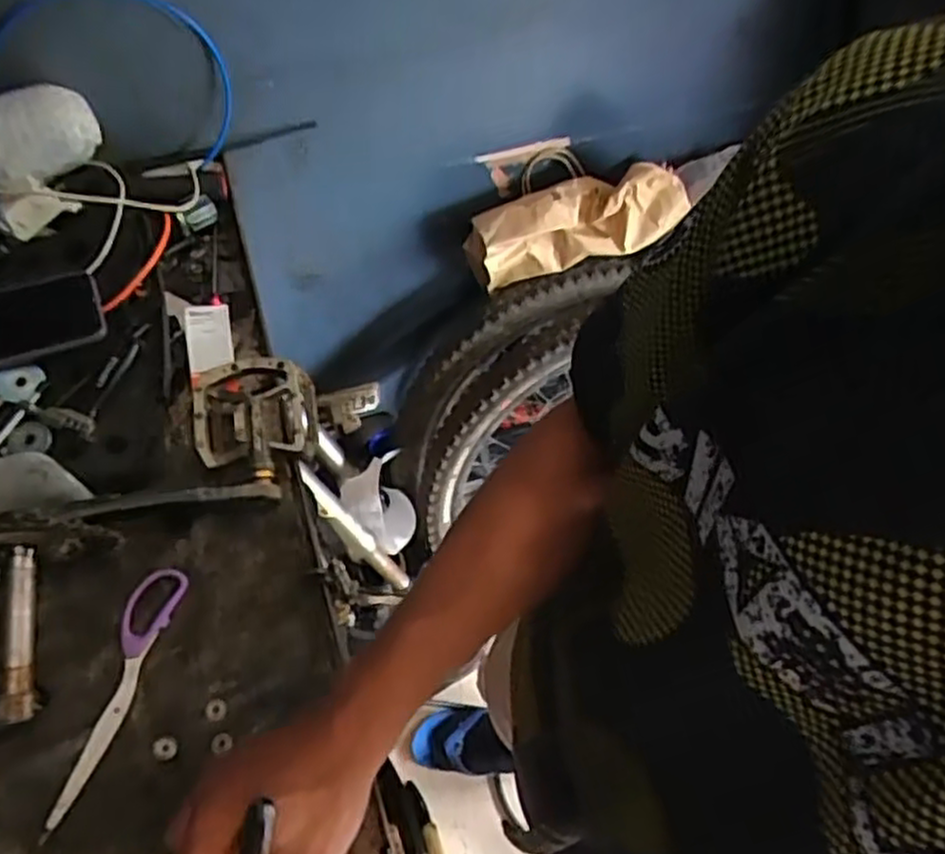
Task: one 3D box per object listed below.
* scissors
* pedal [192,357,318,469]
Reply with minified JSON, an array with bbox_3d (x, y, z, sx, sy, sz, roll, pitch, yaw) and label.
[{"bbox_3d":[-0.271,0.194,0.561,0.036,0.008,0.192,16,59,5],"label":"scissors"},{"bbox_3d":[-0.192,-0.007,0.669,0.103,0.043,0.109,-5,59,-8],"label":"pedal"}]

